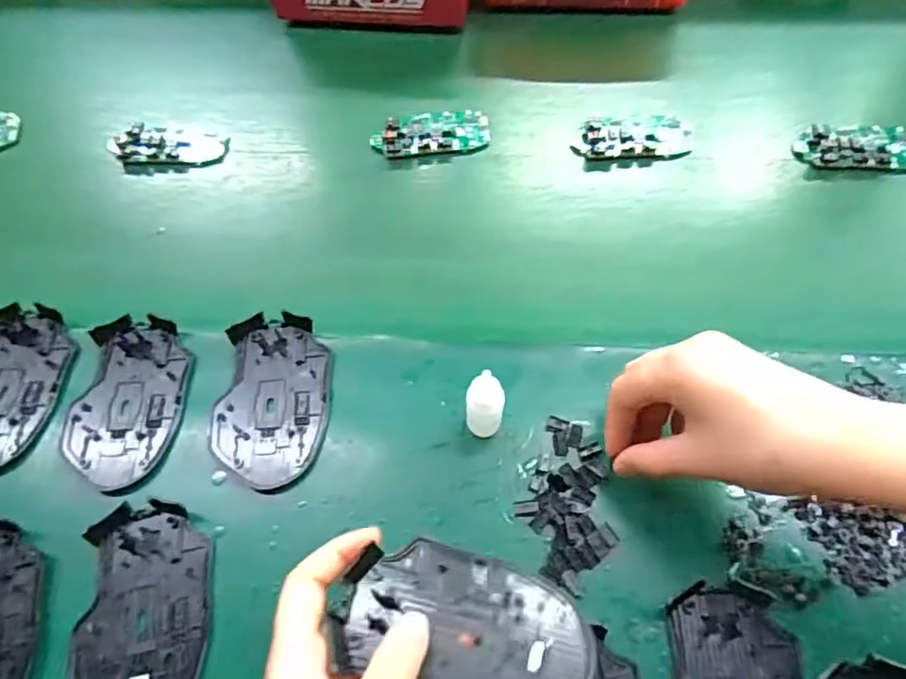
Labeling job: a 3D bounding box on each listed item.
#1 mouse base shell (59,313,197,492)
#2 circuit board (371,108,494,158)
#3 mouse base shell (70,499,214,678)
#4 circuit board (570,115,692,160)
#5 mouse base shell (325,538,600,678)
[{"bbox_3d":[-0.215,0.038,0.397,0.073,0.011,0.113,3,61,5],"label":"mouse base shell"},{"bbox_3d":[-0.019,-0.175,0.513,0.097,0.012,0.043,-8,61,-1],"label":"circuit board"},{"bbox_3d":[-0.174,0.152,0.338,0.072,0.016,0.114,-8,61,-1],"label":"mouse base shell"},{"bbox_3d":[0.151,-0.171,0.502,0.094,0.010,0.045,0,61,3],"label":"circuit board"},{"bbox_3d":[0.006,0.137,0.280,0.113,0.011,0.072,23,65,15],"label":"mouse base shell"}]

